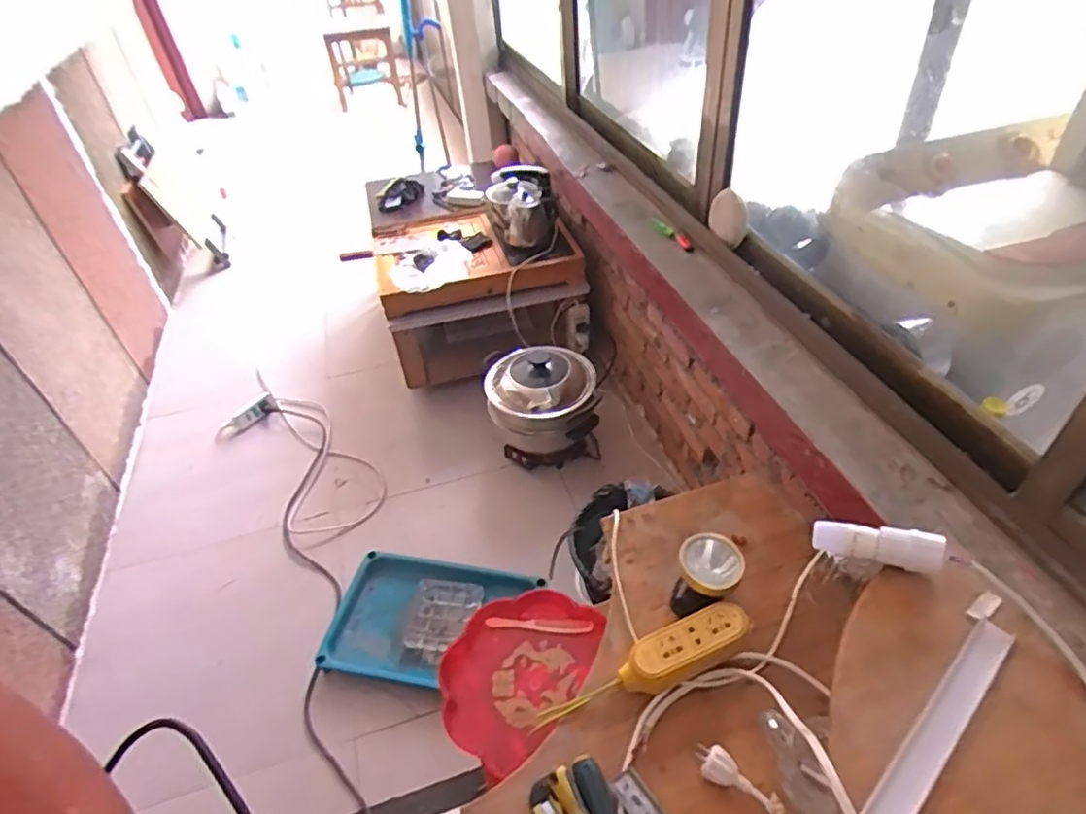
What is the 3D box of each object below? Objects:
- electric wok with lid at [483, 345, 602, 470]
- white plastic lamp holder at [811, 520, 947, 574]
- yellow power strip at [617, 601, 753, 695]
[{"bbox_3d":[-0.005,-0.013,1.718,0.297,0.275,0.256,-5,42,0],"label":"electric wok with lid"},{"bbox_3d":[0.349,0.144,0.647,0.120,0.033,0.028,3,40,37],"label":"white plastic lamp holder"},{"bbox_3d":[0.175,0.297,0.761,0.165,0.043,0.055,-28,45,-3],"label":"yellow power strip"}]

